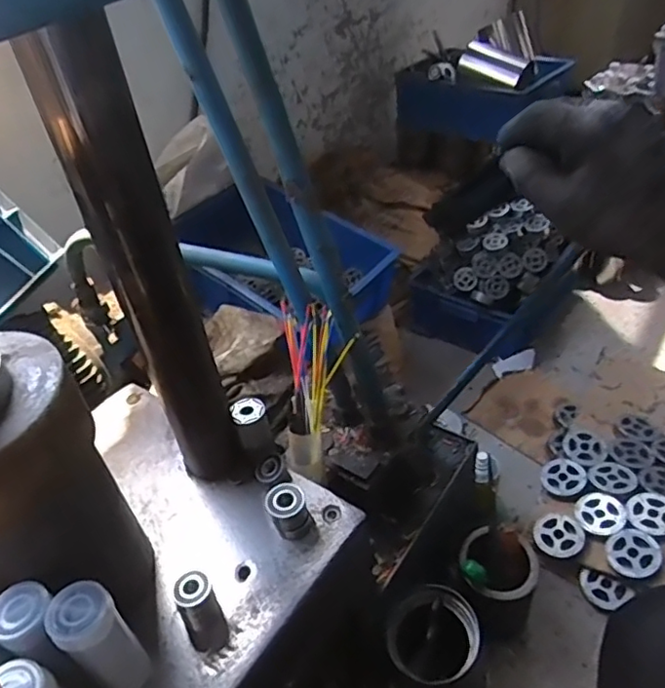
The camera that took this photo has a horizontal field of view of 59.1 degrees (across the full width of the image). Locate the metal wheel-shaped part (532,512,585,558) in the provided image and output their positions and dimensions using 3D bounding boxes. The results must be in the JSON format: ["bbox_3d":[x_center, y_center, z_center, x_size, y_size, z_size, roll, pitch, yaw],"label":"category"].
[{"bbox_3d":[0.377,0.316,0.977,0.076,0.021,0.079,-5,40,4],"label":"metal wheel-shaped part"}]

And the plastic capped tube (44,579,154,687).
[{"bbox_3d":[-0.178,0.238,0.463,0.043,0.124,0.040,-5,40,4],"label":"plastic capped tube"}]

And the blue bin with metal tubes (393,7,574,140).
[{"bbox_3d":[0.426,-0.754,1.671,0.429,0.229,0.274,25,50,33],"label":"blue bin with metal tubes"}]

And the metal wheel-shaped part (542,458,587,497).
[{"bbox_3d":[0.420,0.249,1.065,0.080,0.026,0.077,5,47,39],"label":"metal wheel-shaped part"}]

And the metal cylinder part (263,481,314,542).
[{"bbox_3d":[-0.044,0.168,0.587,0.039,0.040,0.044,-21,42,-15],"label":"metal cylinder part"}]

